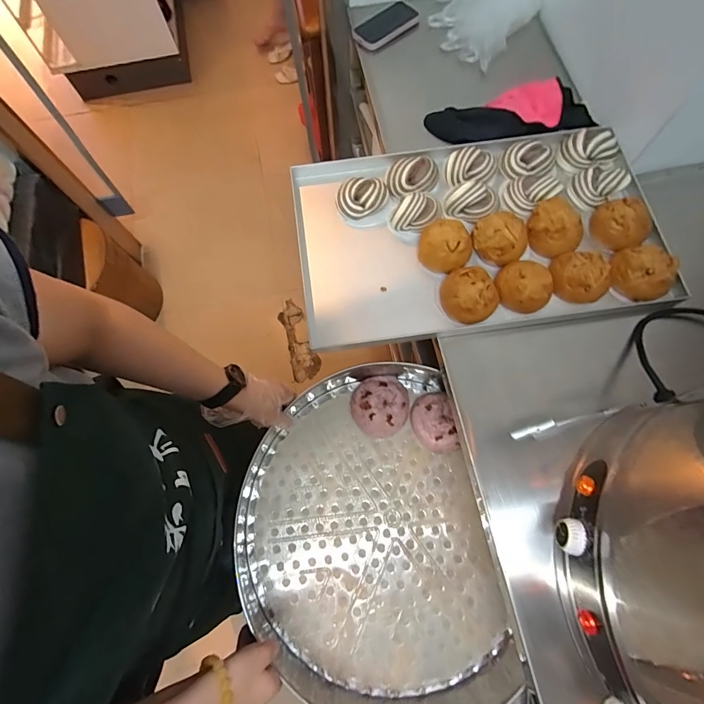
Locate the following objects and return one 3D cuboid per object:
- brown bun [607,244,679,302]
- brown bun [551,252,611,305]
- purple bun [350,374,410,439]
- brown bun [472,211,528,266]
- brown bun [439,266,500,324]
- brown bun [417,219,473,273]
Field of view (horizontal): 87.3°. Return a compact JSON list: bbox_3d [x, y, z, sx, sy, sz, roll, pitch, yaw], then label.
[{"bbox_3d":[0.459,-0.128,0.582,0.091,0.045,0.075,32,75,10],"label":"brown bun"},{"bbox_3d":[0.360,-0.121,0.580,0.087,0.050,0.074,21,74,7],"label":"brown bun"},{"bbox_3d":[0.053,0.097,0.682,0.103,0.038,0.115,17,73,6],"label":"purple bun"},{"bbox_3d":[0.244,-0.187,0.602,0.086,0.047,0.078,42,77,12],"label":"brown bun"},{"bbox_3d":[0.181,-0.091,0.570,0.082,0.043,0.091,-30,75,-9],"label":"brown bun"},{"bbox_3d":[0.153,-0.175,0.599,0.085,0.048,0.081,22,74,7],"label":"brown bun"}]

